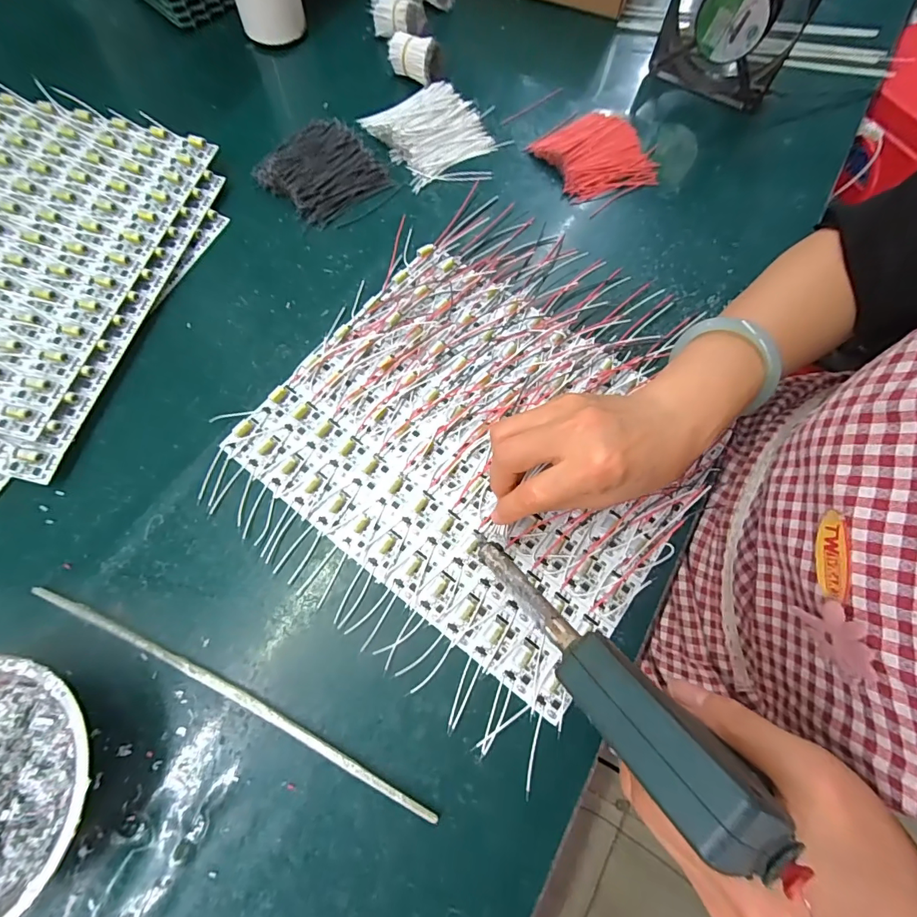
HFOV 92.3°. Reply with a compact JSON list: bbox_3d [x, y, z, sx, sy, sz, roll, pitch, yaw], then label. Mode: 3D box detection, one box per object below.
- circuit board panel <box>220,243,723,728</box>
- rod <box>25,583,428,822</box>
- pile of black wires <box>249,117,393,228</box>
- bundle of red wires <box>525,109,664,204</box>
[{"bbox_3d":[0.017,-0.013,0.321,0.286,0.009,0.238,37,74,10],"label":"circuit board panel"},{"bbox_3d":[-0.138,0.140,0.262,0.276,0.008,0.009,25,72,6],"label":"rod"},{"bbox_3d":[-0.121,-0.259,0.397,0.086,0.022,0.095,43,75,12],"label":"pile of black wires"},{"bbox_3d":[0.130,-0.290,0.419,0.098,0.014,0.099,-29,75,-11],"label":"bundle of red wires"}]

